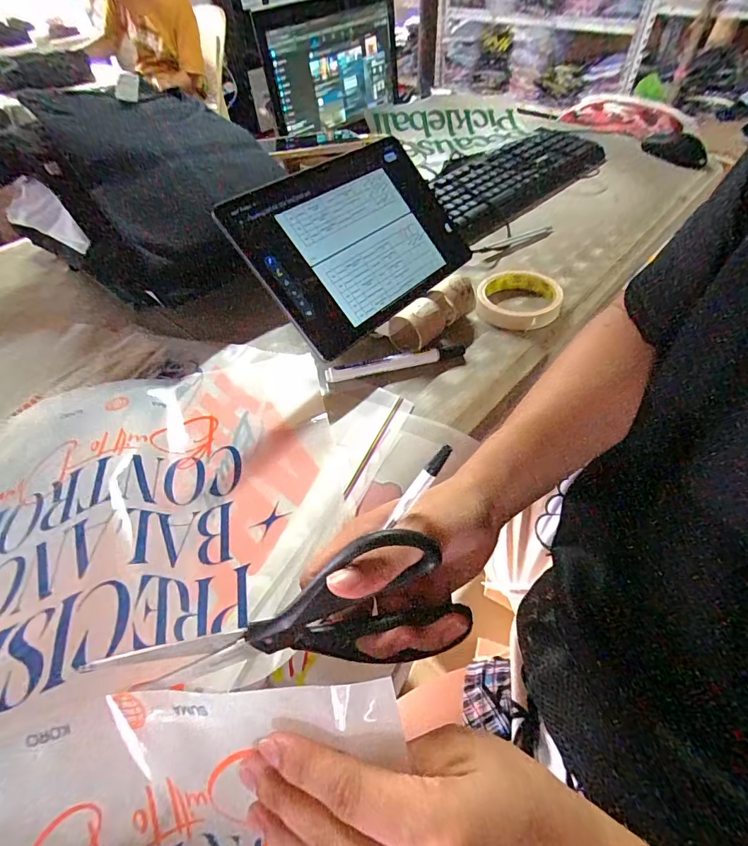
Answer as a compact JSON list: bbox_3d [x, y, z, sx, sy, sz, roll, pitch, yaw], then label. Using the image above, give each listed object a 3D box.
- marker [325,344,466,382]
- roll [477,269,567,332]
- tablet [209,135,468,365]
[{"bbox_3d":[0.023,-0.061,0.430,0.142,0.018,0.013,-14,50,-8],"label":"marker"},{"bbox_3d":[0.163,-0.139,0.488,0.088,0.022,0.102,9,51,11],"label":"roll"},{"bbox_3d":[-0.012,-0.192,0.442,0.249,0.011,0.163,-43,100,-30],"label":"tablet"}]

